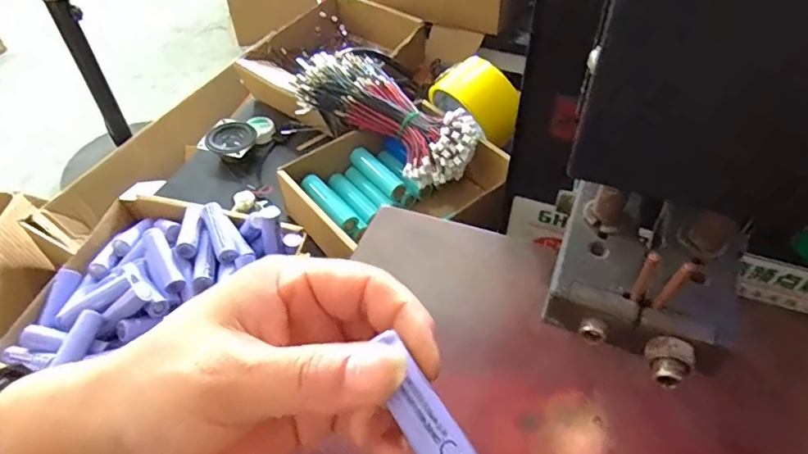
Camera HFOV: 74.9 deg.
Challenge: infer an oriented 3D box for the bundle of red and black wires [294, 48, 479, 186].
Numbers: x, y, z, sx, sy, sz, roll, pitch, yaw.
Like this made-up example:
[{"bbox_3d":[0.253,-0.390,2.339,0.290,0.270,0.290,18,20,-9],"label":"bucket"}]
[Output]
[{"bbox_3d":[-0.018,-0.090,0.481,0.178,0.074,0.078,30,54,25],"label":"bundle of red and black wires"}]

